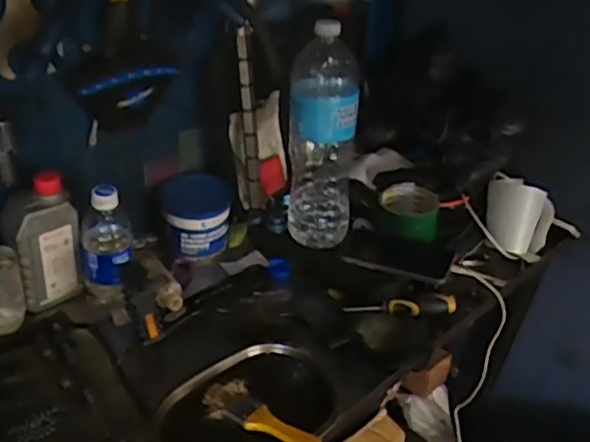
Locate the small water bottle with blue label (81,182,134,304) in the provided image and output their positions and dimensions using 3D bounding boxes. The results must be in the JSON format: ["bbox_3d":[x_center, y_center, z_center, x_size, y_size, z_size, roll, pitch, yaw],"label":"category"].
[{"bbox_3d":[-0.239,0.027,0.796,0.051,0.160,0.052,4,36,-3],"label":"small water bottle with blue label"}]

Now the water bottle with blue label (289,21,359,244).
[{"bbox_3d":[0.038,-0.109,0.838,0.100,0.285,0.093,5,36,-2],"label":"water bottle with blue label"}]

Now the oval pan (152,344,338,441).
[{"bbox_3d":[-0.051,0.226,0.694,0.213,0.054,0.155,-18,42,-30],"label":"oval pan"}]

